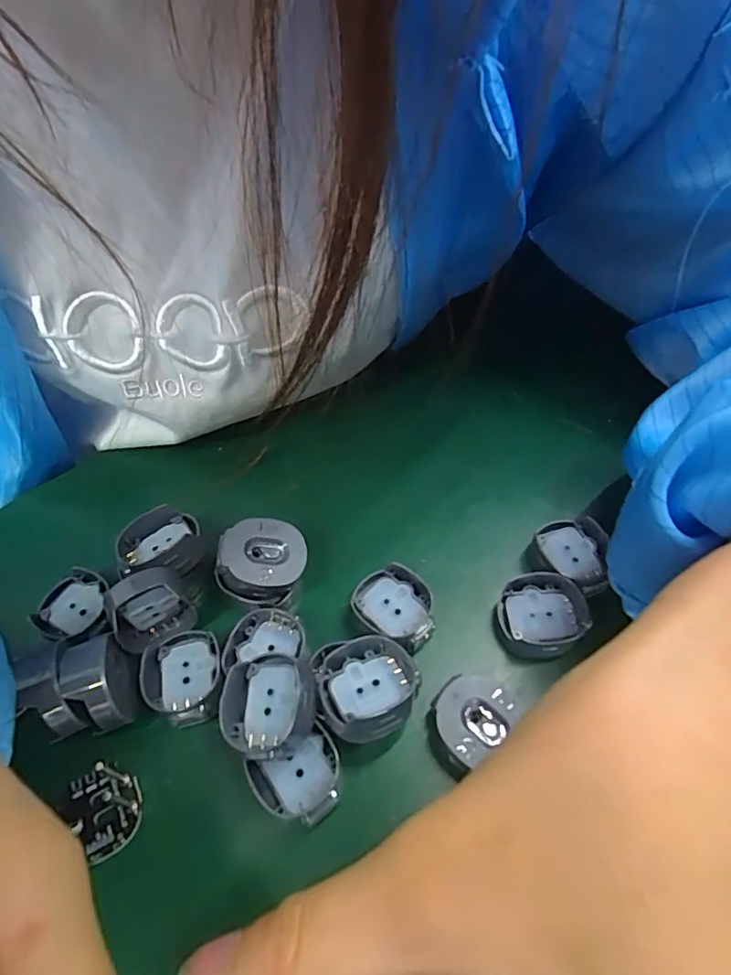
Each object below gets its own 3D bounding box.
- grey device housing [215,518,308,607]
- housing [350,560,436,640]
[{"bbox_3d":[-0.037,0.027,0.188,0.029,0.015,0.027,7,59,-16],"label":"grey device housing"},{"bbox_3d":[0.011,0.042,0.188,0.023,0.010,0.028,-39,62,-22],"label":"housing"}]

